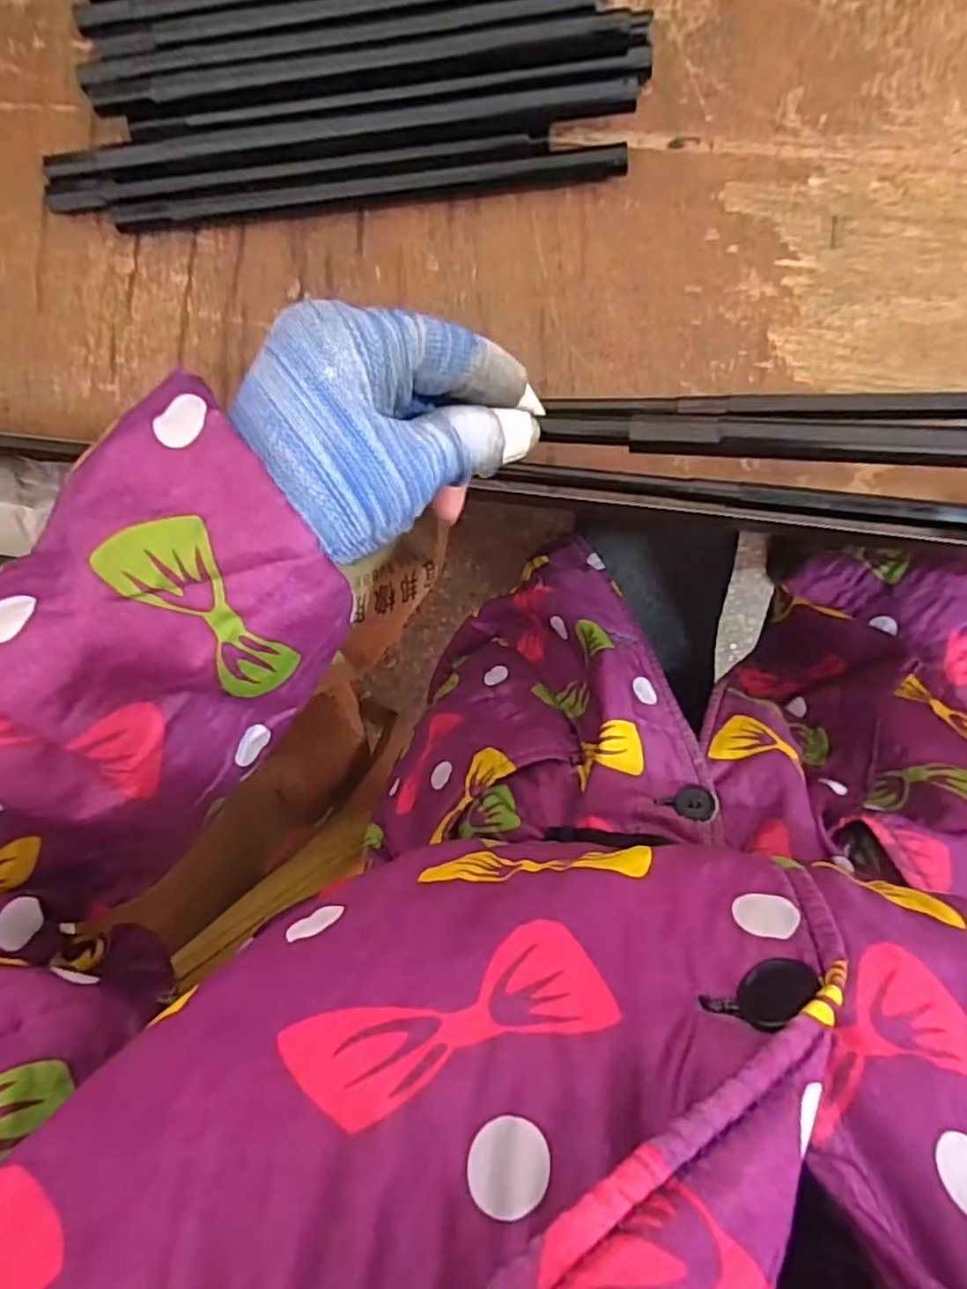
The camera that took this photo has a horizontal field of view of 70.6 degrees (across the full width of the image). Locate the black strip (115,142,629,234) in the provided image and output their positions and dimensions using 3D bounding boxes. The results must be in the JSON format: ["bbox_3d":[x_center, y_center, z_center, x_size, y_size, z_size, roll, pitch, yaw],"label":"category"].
[{"bbox_3d":[-0.053,-0.204,0.304,0.226,0.006,0.014,-3,96,7],"label":"black strip"}]

